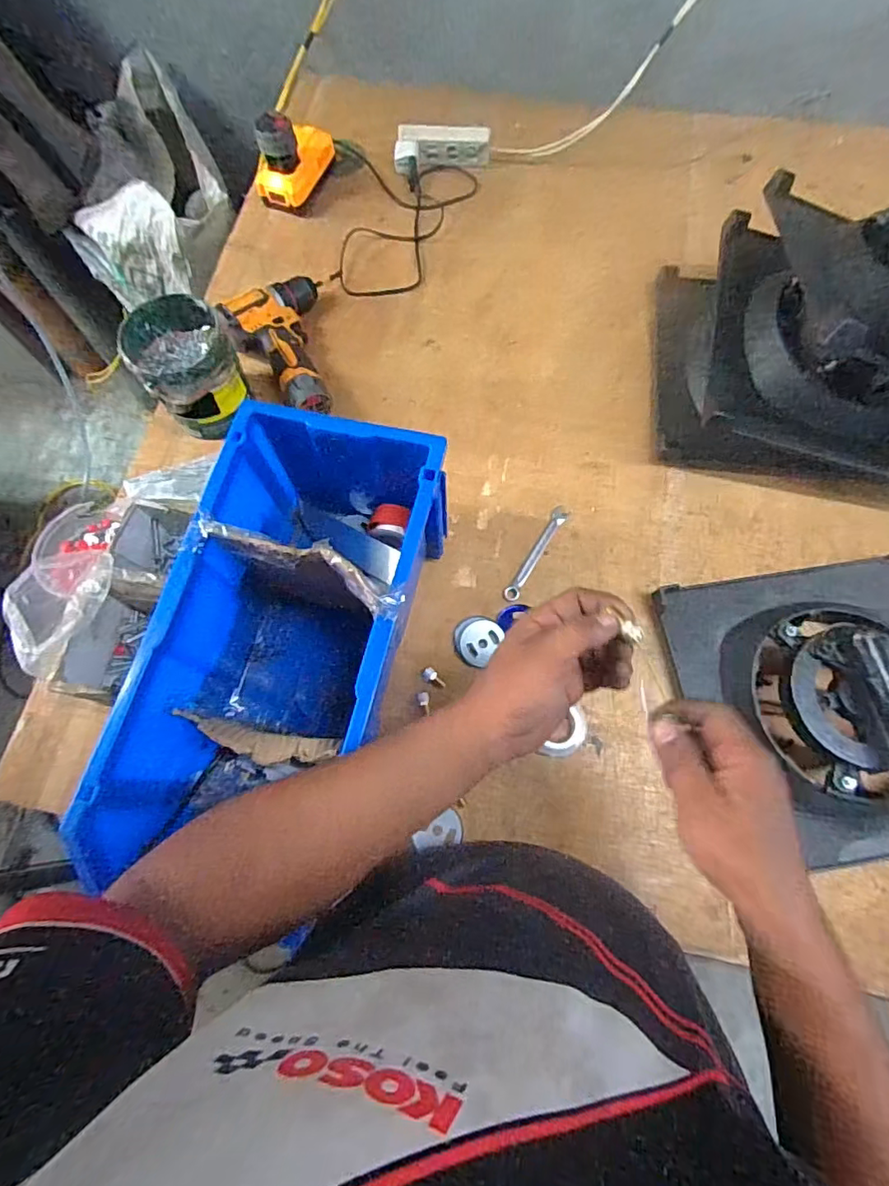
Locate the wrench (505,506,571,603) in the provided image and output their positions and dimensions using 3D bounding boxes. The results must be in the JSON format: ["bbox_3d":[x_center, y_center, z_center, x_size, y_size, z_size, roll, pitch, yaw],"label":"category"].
[{"bbox_3d":[0.110,-0.047,0.650,0.021,0.004,0.136,29,74,11],"label":"wrench"}]

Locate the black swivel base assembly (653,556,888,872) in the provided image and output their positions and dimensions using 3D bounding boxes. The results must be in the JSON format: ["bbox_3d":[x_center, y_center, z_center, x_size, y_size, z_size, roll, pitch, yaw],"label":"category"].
[{"bbox_3d":[0.412,0.100,0.537,0.313,0.102,0.293,-10,71,-2],"label":"black swivel base assembly"}]

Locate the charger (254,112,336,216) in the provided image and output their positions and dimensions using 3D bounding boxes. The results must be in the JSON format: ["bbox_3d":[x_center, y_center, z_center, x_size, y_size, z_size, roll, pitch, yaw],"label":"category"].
[{"bbox_3d":[-0.223,-0.650,0.819,0.074,0.118,0.116,41,77,14],"label":"charger"}]

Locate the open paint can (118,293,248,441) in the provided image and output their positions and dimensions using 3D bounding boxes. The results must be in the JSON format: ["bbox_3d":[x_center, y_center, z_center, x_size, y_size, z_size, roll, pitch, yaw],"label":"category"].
[{"bbox_3d":[-0.309,-0.273,0.674,0.107,0.119,0.110,-1,71,2],"label":"open paint can"}]

